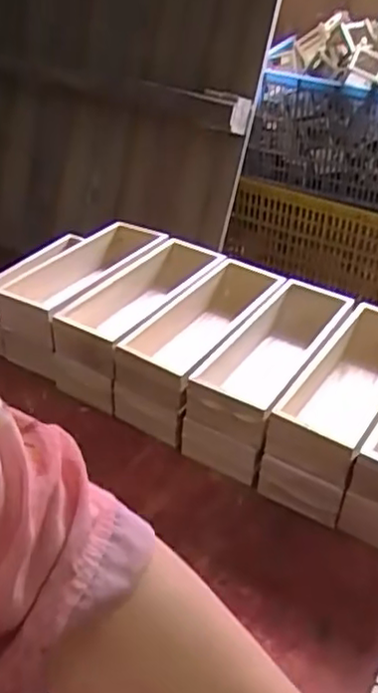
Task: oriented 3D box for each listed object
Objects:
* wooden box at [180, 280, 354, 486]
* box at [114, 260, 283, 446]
[{"bbox_3d":[0.114,0.033,0.928,0.111,0.118,0.302,20,40,23],"label":"wooden box"},{"bbox_3d":[0.020,-0.008,0.974,0.124,0.116,0.295,20,40,23],"label":"box"}]

